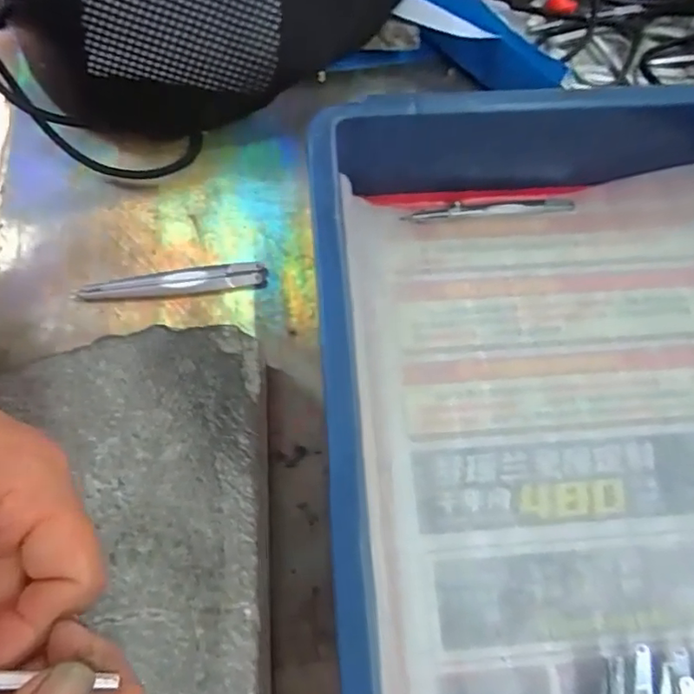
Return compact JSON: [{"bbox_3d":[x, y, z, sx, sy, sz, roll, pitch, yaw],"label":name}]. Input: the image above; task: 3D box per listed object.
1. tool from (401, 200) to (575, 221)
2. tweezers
[{"bbox_3d":[0.087,-0.084,0.338,0.107,0.004,0.010,-4,73,-2],"label":"tool"},{"bbox_3d":[-0.103,-0.037,0.324,0.107,0.004,0.014,-9,73,-4],"label":"tweezers"}]

